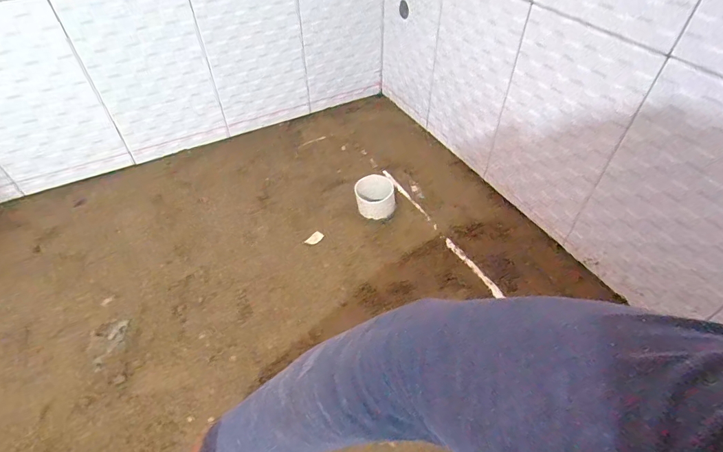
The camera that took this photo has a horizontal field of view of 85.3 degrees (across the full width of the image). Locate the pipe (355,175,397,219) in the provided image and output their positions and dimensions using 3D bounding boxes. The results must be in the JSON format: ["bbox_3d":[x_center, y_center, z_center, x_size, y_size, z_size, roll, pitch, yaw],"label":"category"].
[{"bbox_3d":[0.033,-0.065,0.911,0.090,0.069,0.080,-2,47,-2],"label":"pipe"}]

